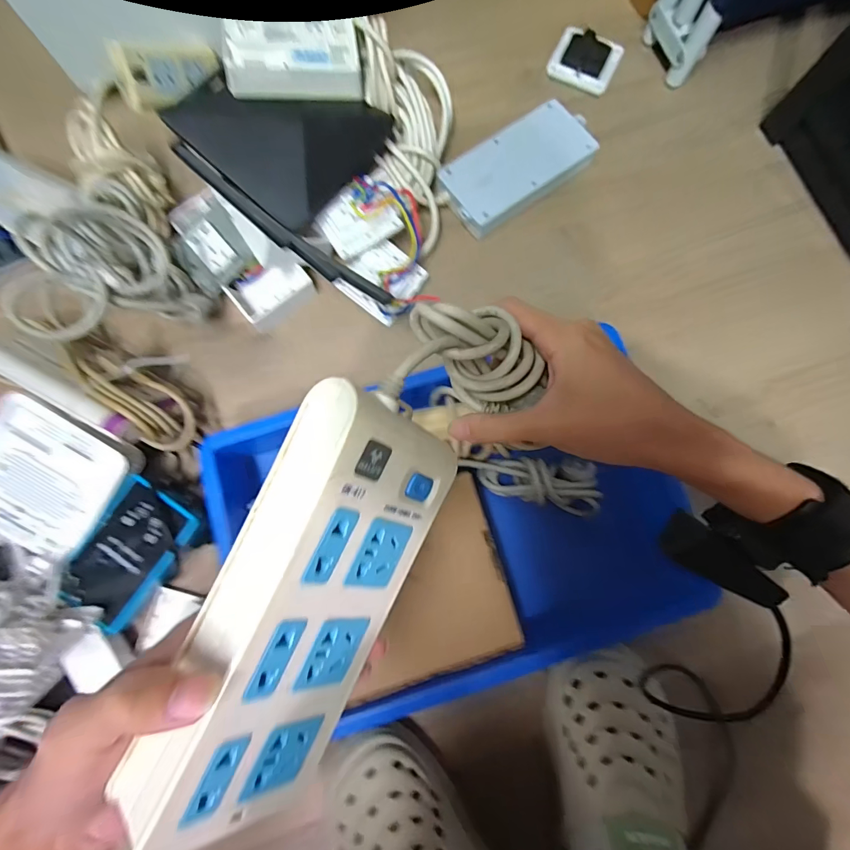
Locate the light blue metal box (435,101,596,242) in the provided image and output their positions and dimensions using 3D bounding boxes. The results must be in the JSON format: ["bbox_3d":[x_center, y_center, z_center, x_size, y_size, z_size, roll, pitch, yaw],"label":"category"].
[{"bbox_3d":[0.115,-0.323,0.527,0.194,0.032,0.098,-35,82,-6],"label":"light blue metal box"}]

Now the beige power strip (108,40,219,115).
[{"bbox_3d":[-0.298,-0.416,0.484,0.030,0.056,0.124,34,58,5],"label":"beige power strip"}]

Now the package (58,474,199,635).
[{"bbox_3d":[-0.301,0.130,0.422,0.084,0.029,0.131,34,82,5],"label":"package"}]

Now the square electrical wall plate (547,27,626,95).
[{"bbox_3d":[0.221,-0.505,0.572,0.087,0.015,0.078,26,81,4],"label":"square electrical wall plate"}]

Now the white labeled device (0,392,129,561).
[{"bbox_3d":[-0.389,0.059,0.421,0.135,0.024,0.163,33,100,-7],"label":"white labeled device"}]

